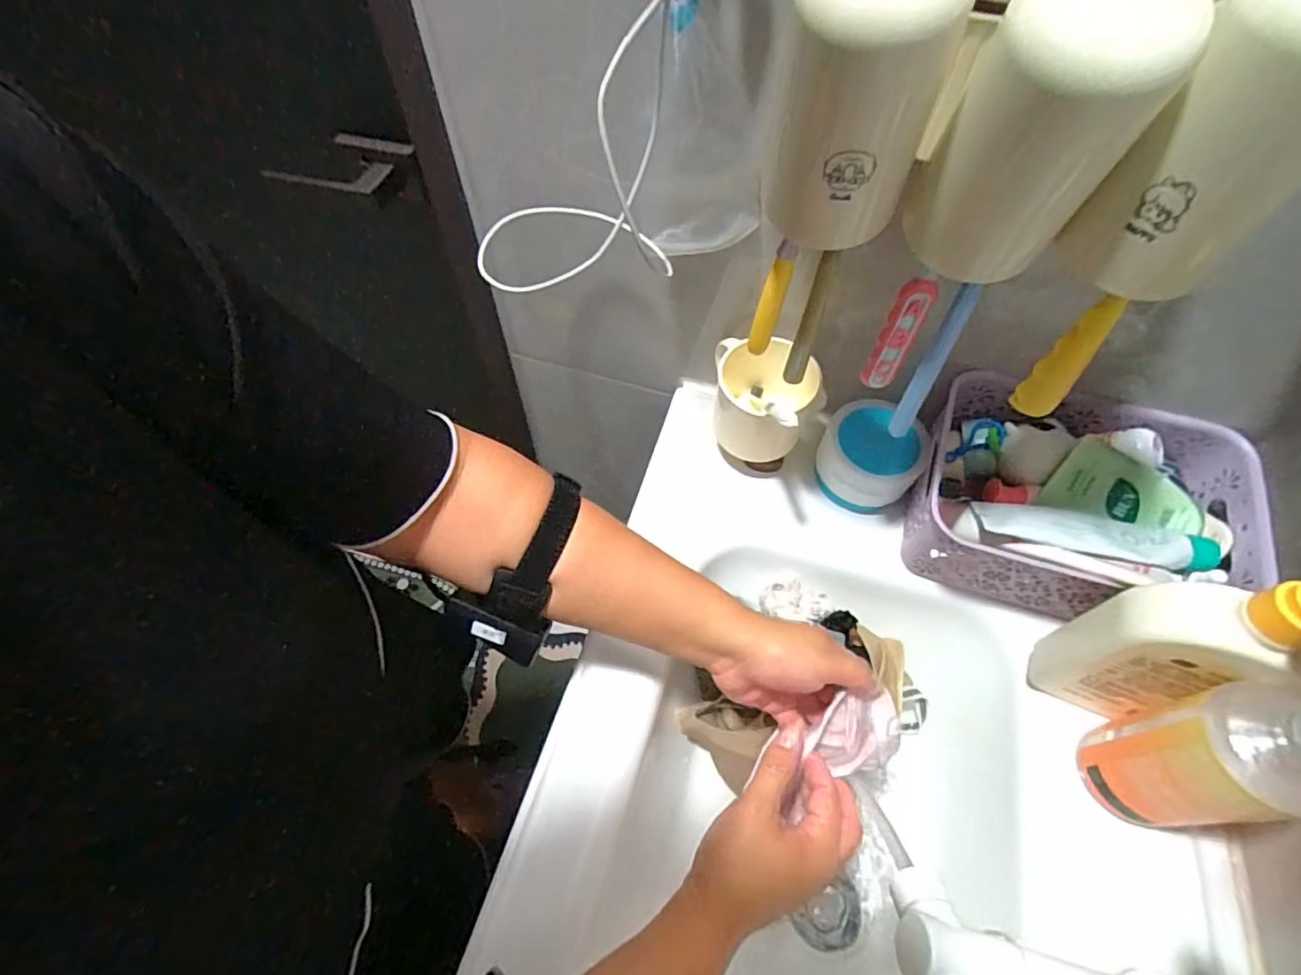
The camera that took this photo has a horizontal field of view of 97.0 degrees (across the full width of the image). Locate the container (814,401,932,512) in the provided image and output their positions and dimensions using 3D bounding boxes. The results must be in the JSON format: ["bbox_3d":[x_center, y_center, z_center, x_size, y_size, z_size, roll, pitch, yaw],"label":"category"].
[{"bbox_3d":[0.199,-0.028,0.526,0.080,0.070,0.082,1,59,-1],"label":"container"}]

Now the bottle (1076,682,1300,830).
[{"bbox_3d":[0.342,0.166,0.348,0.050,0.186,0.071,-5,59,-4],"label":"bottle"}]

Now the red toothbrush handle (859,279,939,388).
[{"bbox_3d":[0.144,-0.088,0.337,0.018,0.079,0.008,24,61,13],"label":"red toothbrush handle"}]

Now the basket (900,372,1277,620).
[{"bbox_3d":[0.349,0.021,0.483,0.240,0.112,0.161,13,59,7],"label":"basket"}]

